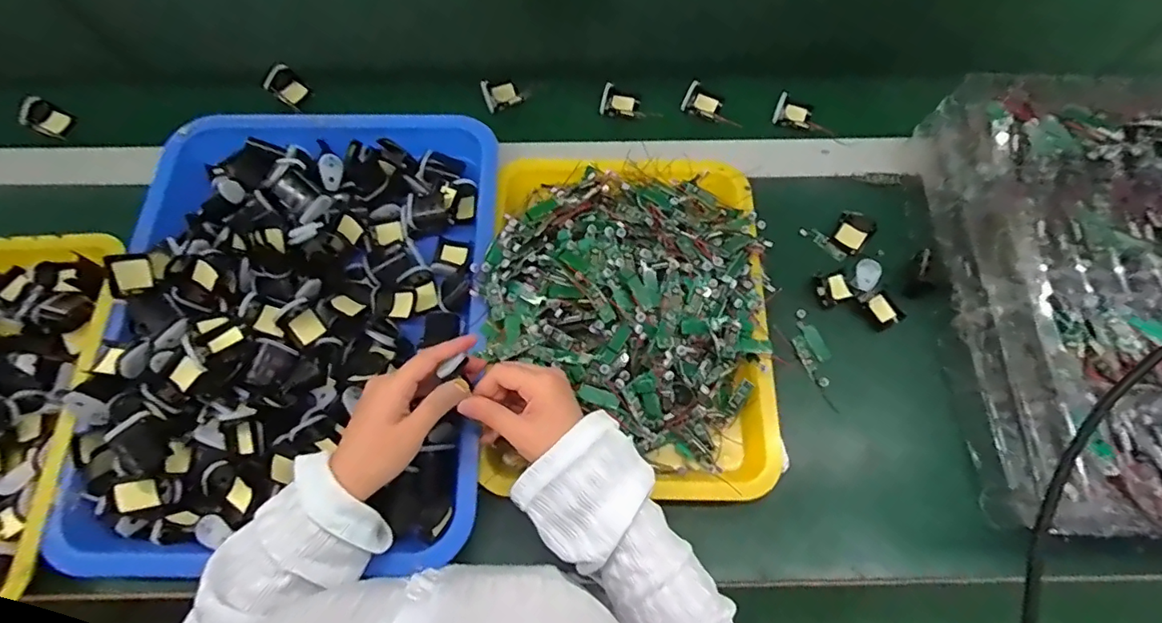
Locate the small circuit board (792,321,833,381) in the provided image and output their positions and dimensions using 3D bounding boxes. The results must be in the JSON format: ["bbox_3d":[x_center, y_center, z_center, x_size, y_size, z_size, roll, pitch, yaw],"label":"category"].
[{"bbox_3d":[0.220,0.035,0.506,0.028,0.006,0.052,-19,70,-8],"label":"small circuit board"}]

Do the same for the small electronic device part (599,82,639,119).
[{"bbox_3d":[0.045,-0.241,0.609,0.042,0.019,0.030,10,69,4],"label":"small electronic device part"}]

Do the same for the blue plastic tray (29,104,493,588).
[{"bbox_3d":[-0.251,-0.005,0.481,0.329,0.056,0.436,-1,69,-1],"label":"blue plastic tray"}]

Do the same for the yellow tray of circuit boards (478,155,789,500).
[{"bbox_3d":[0.043,-0.006,0.484,0.256,0.065,0.324,0,69,-1],"label":"yellow tray of circuit boards"}]

